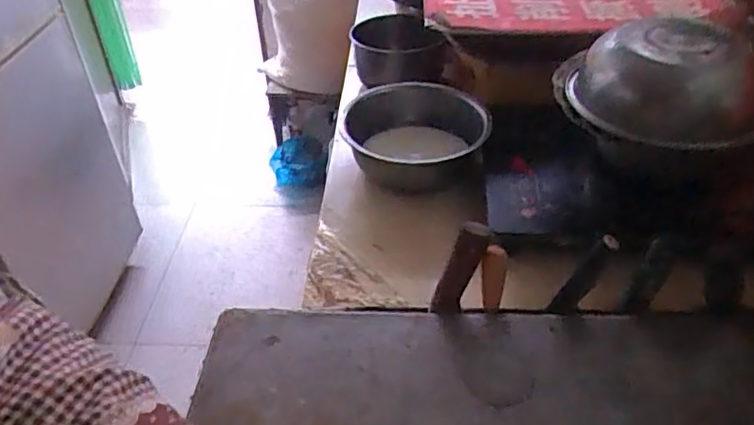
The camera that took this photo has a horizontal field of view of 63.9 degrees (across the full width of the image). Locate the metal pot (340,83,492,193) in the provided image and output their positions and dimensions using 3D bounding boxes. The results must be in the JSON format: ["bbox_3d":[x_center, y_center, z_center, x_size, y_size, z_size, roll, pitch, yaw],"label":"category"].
[{"bbox_3d":[0.048,-0.100,0.863,0.212,0.089,0.193,6,39,10],"label":"metal pot"}]

